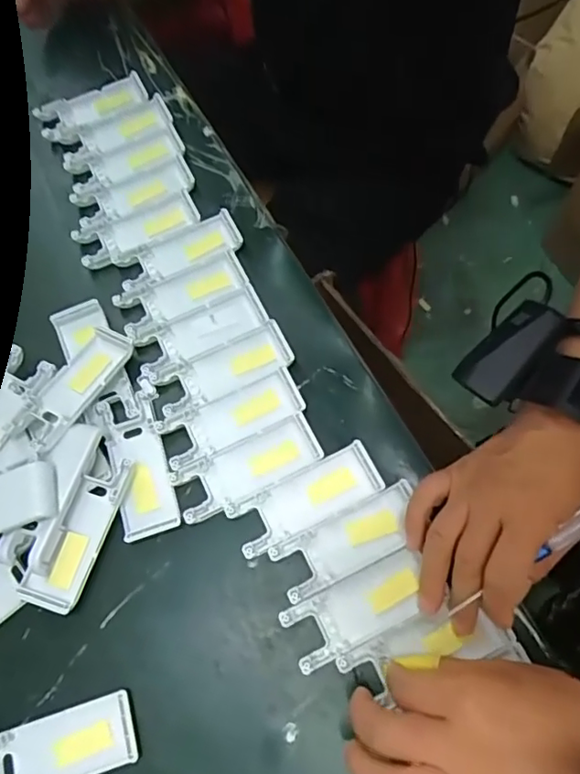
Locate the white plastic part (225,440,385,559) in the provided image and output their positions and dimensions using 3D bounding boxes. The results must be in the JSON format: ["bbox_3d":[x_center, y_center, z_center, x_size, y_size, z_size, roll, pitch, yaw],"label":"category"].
[{"bbox_3d":[0.010,0.077,0.398,0.104,0.013,0.040,-26,68,-8],"label":"white plastic part"}]

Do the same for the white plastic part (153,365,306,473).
[{"bbox_3d":[-0.043,0.022,0.418,0.103,0.008,0.040,-25,68,-8],"label":"white plastic part"}]

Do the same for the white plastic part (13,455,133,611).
[{"bbox_3d":[-0.142,0.097,0.384,0.036,0.018,0.101,15,68,9],"label":"white plastic part"}]

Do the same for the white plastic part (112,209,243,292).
[{"bbox_3d":[-0.095,-0.117,0.479,0.104,0.008,0.044,-24,68,-7],"label":"white plastic part"}]

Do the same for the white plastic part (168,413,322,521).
[{"bbox_3d":[-0.031,0.057,0.406,0.103,0.011,0.037,-25,68,-8],"label":"white plastic part"}]

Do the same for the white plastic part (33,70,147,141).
[{"bbox_3d":[-0.190,-0.270,0.544,0.104,0.008,0.045,-25,68,-8],"label":"white plastic part"}]

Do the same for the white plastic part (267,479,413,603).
[{"bbox_3d":[0.040,0.103,0.381,0.101,0.011,0.041,-25,68,-8],"label":"white plastic part"}]

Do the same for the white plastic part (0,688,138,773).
[{"bbox_3d":[-0.146,0.221,0.342,0.105,0.008,0.040,-17,64,-6],"label":"white plastic part"}]

